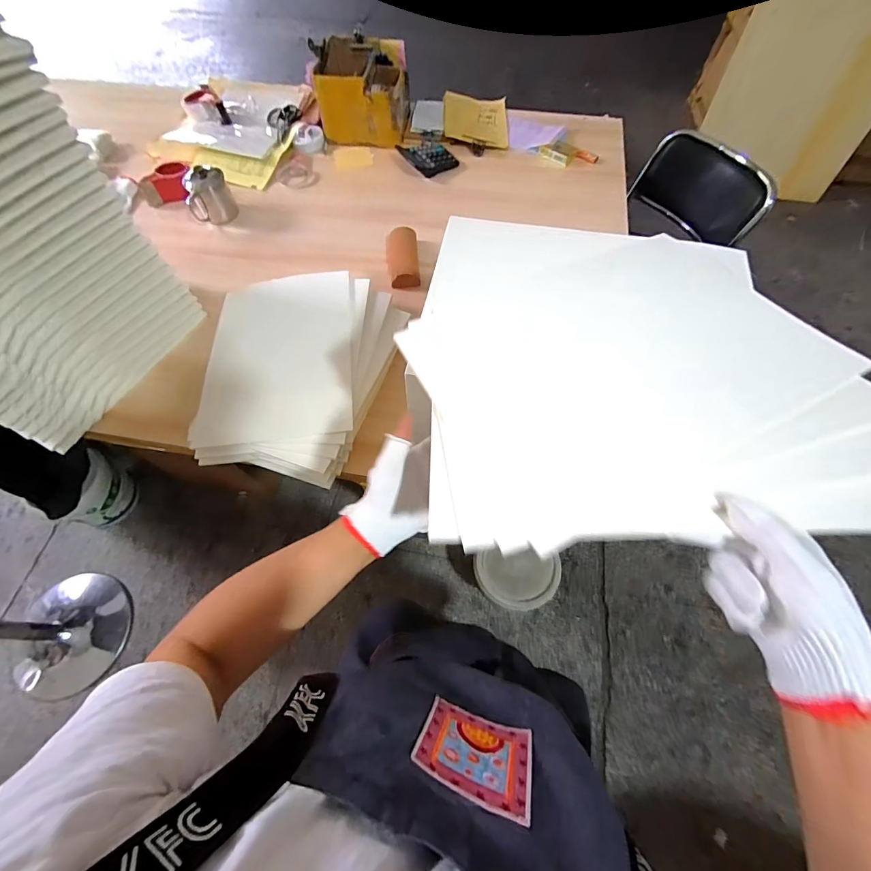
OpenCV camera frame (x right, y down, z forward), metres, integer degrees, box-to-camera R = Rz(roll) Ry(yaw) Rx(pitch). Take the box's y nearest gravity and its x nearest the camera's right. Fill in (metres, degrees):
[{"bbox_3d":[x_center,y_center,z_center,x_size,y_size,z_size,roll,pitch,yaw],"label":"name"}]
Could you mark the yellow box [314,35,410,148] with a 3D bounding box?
[{"bbox_3d":[-0.199,-0.961,1.133,0.239,0.146,0.235,-1,64,1],"label":"yellow box"}]

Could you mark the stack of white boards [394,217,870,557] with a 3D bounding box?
[{"bbox_3d":[0.185,-0.097,0.425,0.399,0.039,0.425,-5,57,3],"label":"stack of white boards"}]

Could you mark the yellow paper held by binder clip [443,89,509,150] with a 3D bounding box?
[{"bbox_3d":[0.119,-0.939,1.177,0.190,0.036,0.295,2,64,2],"label":"yellow paper held by binder clip"}]

